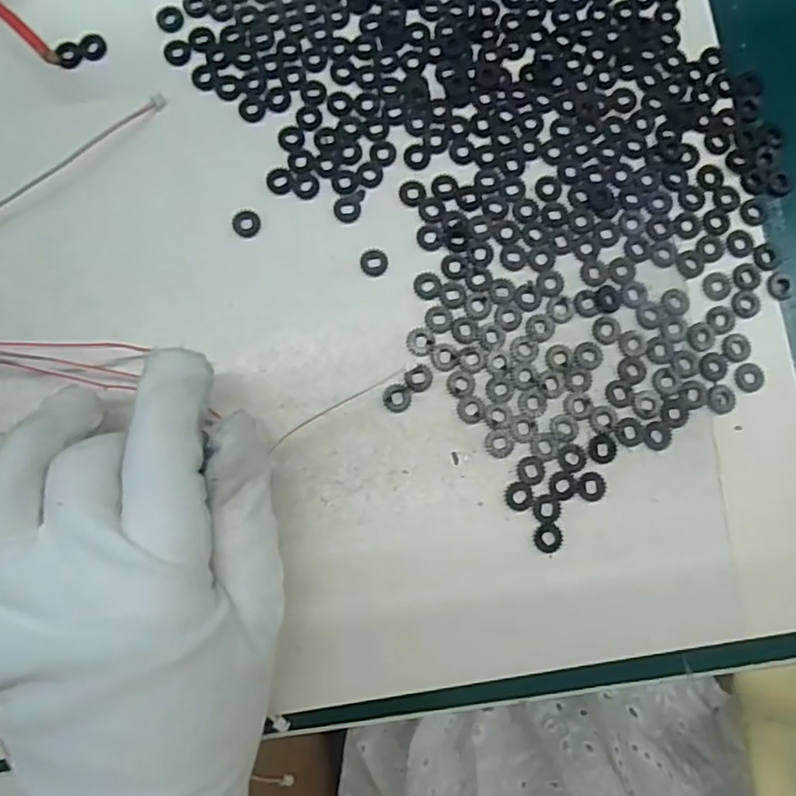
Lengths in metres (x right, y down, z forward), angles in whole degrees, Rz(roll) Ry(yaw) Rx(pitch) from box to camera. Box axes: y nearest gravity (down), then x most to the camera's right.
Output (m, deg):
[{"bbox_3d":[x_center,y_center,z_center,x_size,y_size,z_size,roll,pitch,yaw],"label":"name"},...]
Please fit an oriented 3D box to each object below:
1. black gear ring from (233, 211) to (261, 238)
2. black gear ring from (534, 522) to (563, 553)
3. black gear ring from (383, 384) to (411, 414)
[{"bbox_3d":[-0.058,-0.067,0.238,0.010,0.004,0.010,0,83,-1],"label":"black gear ring"},{"bbox_3d":[0.054,0.050,0.223,0.010,0.004,0.011,0,83,-1],"label":"black gear ring"},{"bbox_3d":[0.000,0.000,0.231,0.010,0.004,0.011,0,83,-1],"label":"black gear ring"}]

